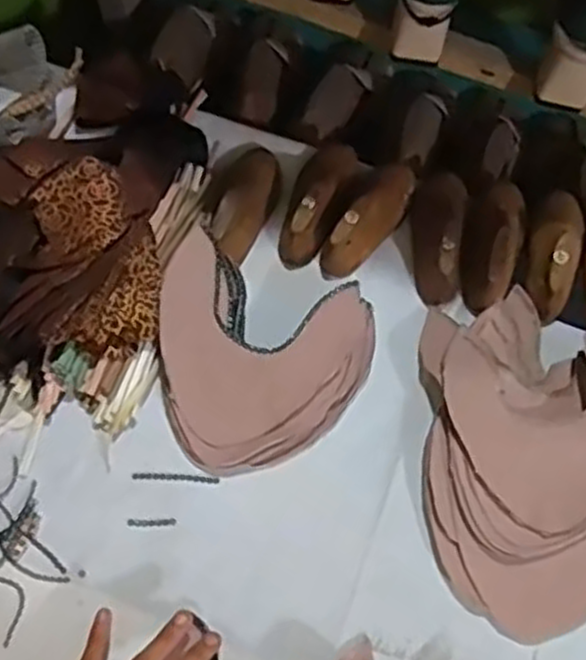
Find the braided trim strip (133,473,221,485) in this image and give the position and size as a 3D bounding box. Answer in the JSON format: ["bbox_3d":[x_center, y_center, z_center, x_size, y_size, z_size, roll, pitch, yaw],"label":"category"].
[{"bbox_3d":[-0.096,0.122,0.645,0.071,0.004,0.007,3,64,-1],"label":"braided trim strip"}]

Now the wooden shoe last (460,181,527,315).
[{"bbox_3d":[0.189,-0.086,0.727,0.053,0.056,0.145,15,65,5],"label":"wooden shoe last"}]

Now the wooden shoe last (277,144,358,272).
[{"bbox_3d":[0.024,-0.130,0.746,0.054,0.059,0.142,19,65,7],"label":"wooden shoe last"}]

